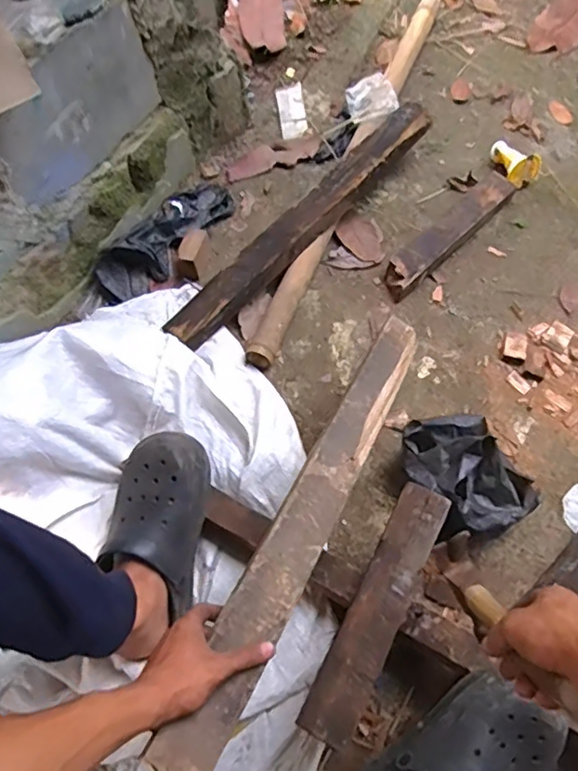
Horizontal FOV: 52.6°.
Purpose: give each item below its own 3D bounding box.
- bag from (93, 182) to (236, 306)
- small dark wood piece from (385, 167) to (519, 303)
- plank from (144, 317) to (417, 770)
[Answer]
[{"bbox_3d":[-0.221,-0.286,1.061,0.109,0.053,0.320,31,67,12],"label":"bag"},{"bbox_3d":[0.298,-0.291,1.093,0.071,0.042,0.349,42,70,16],"label":"small dark wood piece"},{"bbox_3d":[0.031,0.139,0.692,0.068,0.025,0.609,26,56,10],"label":"plank"}]

